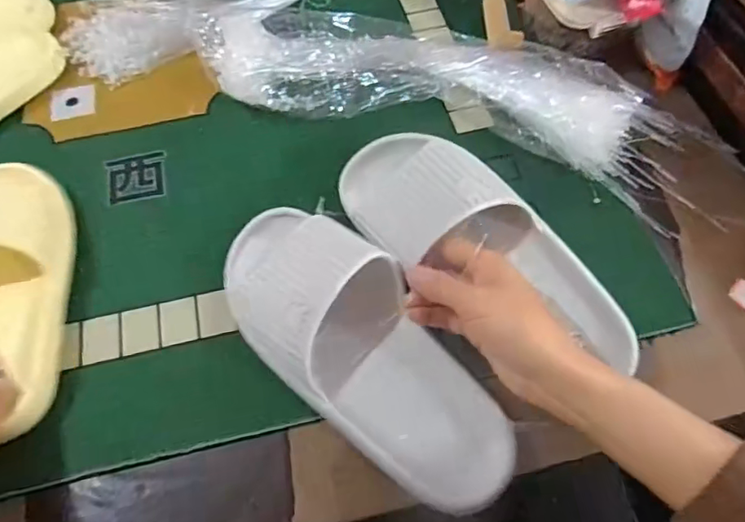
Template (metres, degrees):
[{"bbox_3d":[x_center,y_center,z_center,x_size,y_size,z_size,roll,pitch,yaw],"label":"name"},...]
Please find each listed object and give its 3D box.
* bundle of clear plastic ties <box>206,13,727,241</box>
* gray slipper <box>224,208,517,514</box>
[{"bbox_3d":[0.069,-0.158,0.508,0.453,0.051,0.143,20,64,12],"label":"bundle of clear plastic ties"},{"bbox_3d":[-0.010,0.058,0.399,0.112,0.060,0.271,-39,75,-17],"label":"gray slipper"}]

